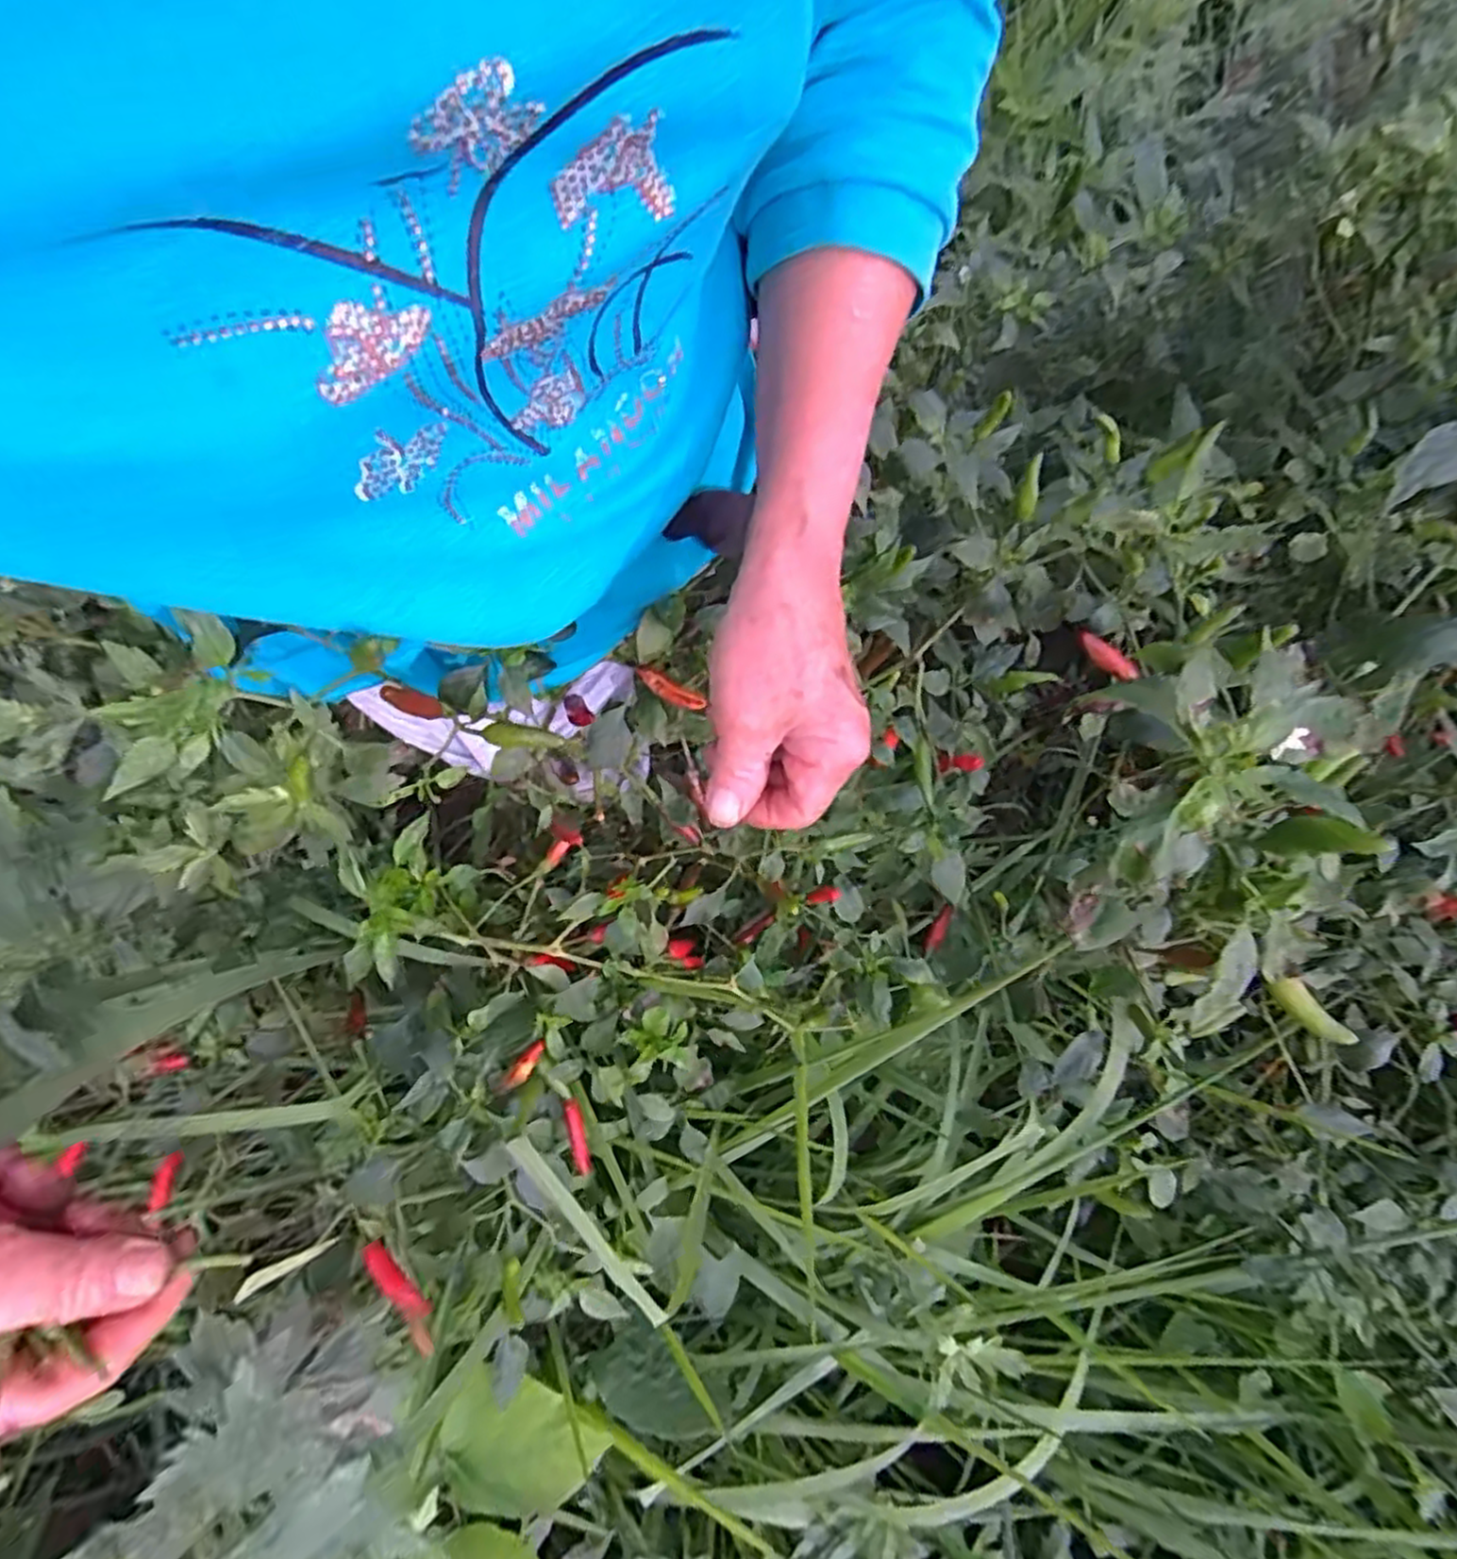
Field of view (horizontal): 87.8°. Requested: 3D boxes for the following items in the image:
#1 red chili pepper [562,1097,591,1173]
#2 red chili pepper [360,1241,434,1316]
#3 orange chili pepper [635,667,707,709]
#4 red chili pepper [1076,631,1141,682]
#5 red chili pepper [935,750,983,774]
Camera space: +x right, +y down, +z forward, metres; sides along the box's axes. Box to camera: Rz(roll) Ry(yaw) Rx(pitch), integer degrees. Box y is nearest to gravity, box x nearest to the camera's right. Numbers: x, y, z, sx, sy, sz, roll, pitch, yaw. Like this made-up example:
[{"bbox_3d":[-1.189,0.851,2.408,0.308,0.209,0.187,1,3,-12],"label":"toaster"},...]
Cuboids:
[{"bbox_3d":[-0.095,0.224,0.475,0.010,0.007,0.044,-13,76,-5],"label":"red chili pepper"},{"bbox_3d":[-0.180,0.271,0.409,0.048,0.010,0.011,42,78,9],"label":"red chili pepper"},{"bbox_3d":[-0.032,-0.048,0.406,0.047,0.007,0.008,30,76,27],"label":"orange chili pepper"},{"bbox_3d":[0.213,-0.069,0.425,0.010,0.014,0.039,-36,66,-10],"label":"red chili pepper"},{"bbox_3d":[0.144,-0.011,0.472,0.032,0.008,0.011,4,70,43],"label":"red chili pepper"}]

